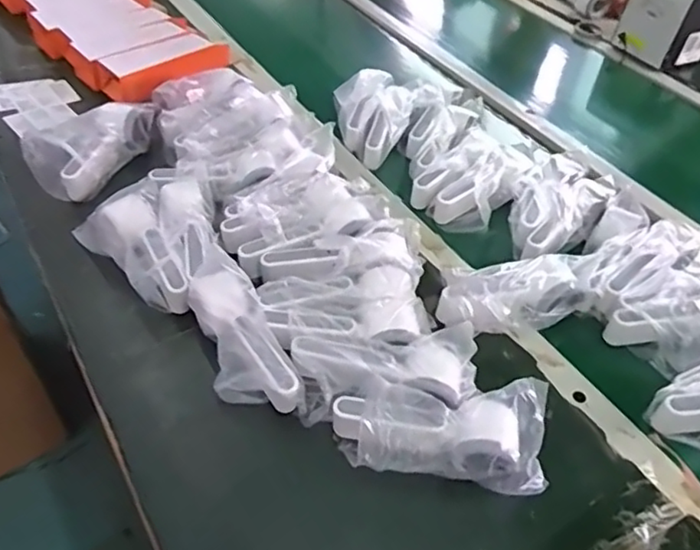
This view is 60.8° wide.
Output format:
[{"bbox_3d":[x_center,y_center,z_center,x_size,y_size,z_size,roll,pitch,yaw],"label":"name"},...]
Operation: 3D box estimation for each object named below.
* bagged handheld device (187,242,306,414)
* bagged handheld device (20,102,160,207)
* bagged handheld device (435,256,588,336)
[{"bbox_3d":[-0.113,0.061,0.589,0.071,0.044,0.178,-23,69,-21],"label":"bagged handheld device"},{"bbox_3d":[-0.332,-0.179,0.792,0.081,0.067,0.183,21,48,14],"label":"bagged handheld device"},{"bbox_3d":[0.185,0.025,0.660,0.178,0.065,0.069,-12,49,-17],"label":"bagged handheld device"}]

